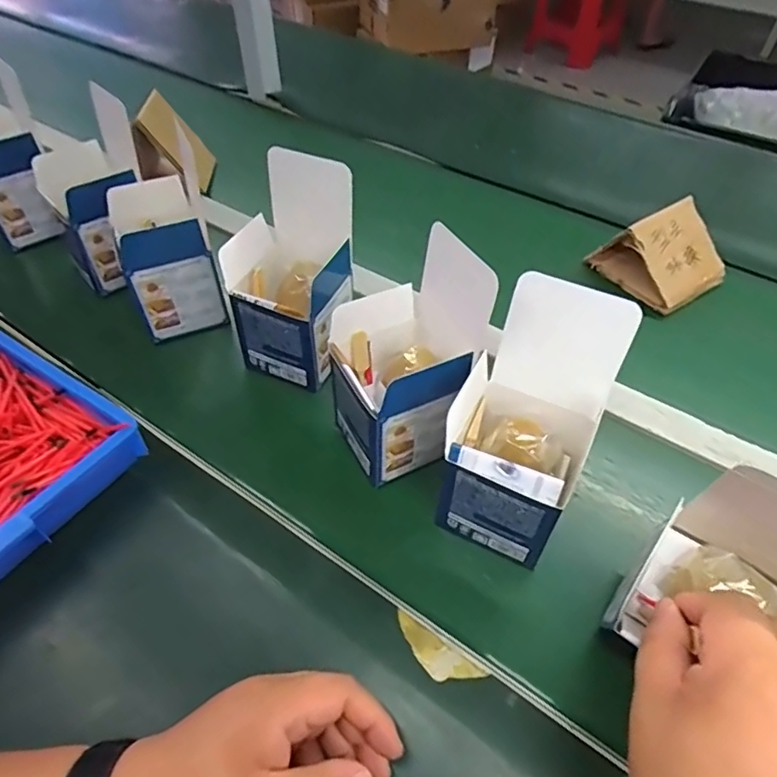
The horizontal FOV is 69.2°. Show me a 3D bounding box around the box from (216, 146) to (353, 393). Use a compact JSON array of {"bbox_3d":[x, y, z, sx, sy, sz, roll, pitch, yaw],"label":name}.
[{"bbox_3d":[-0.086,-0.099,0.496,0.097,0.171,0.097,25,52,21],"label":"box"}]

